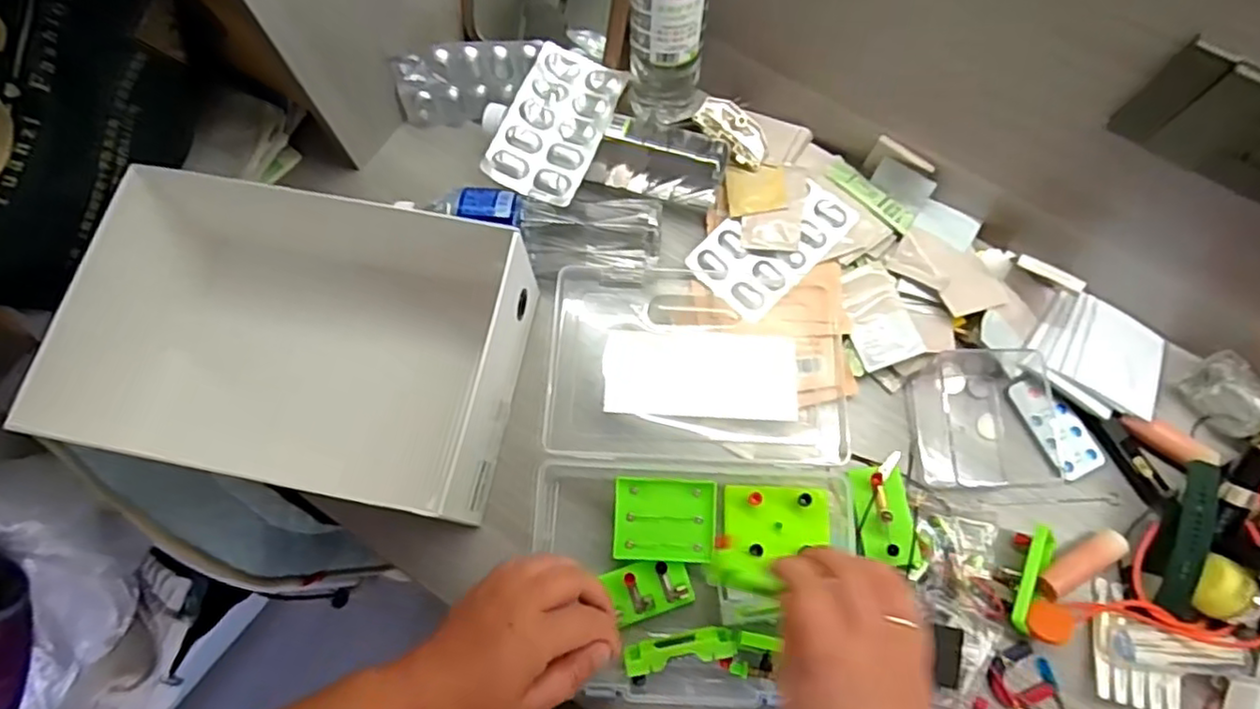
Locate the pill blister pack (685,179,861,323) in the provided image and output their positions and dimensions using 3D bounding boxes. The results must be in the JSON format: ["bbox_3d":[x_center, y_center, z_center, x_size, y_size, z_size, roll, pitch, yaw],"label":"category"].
[{"bbox_3d":[0.122,-0.098,0.572,0.138,0.005,0.081,-44,78,-7],"label":"pill blister pack"}]

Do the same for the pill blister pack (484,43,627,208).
[{"bbox_3d":[-0.062,-0.192,0.556,0.081,0.006,0.133,22,78,3],"label":"pill blister pack"}]

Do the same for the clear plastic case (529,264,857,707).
[{"bbox_3d":[0.050,0.086,0.513,0.231,0.037,0.316,2,73,1],"label":"clear plastic case"}]

